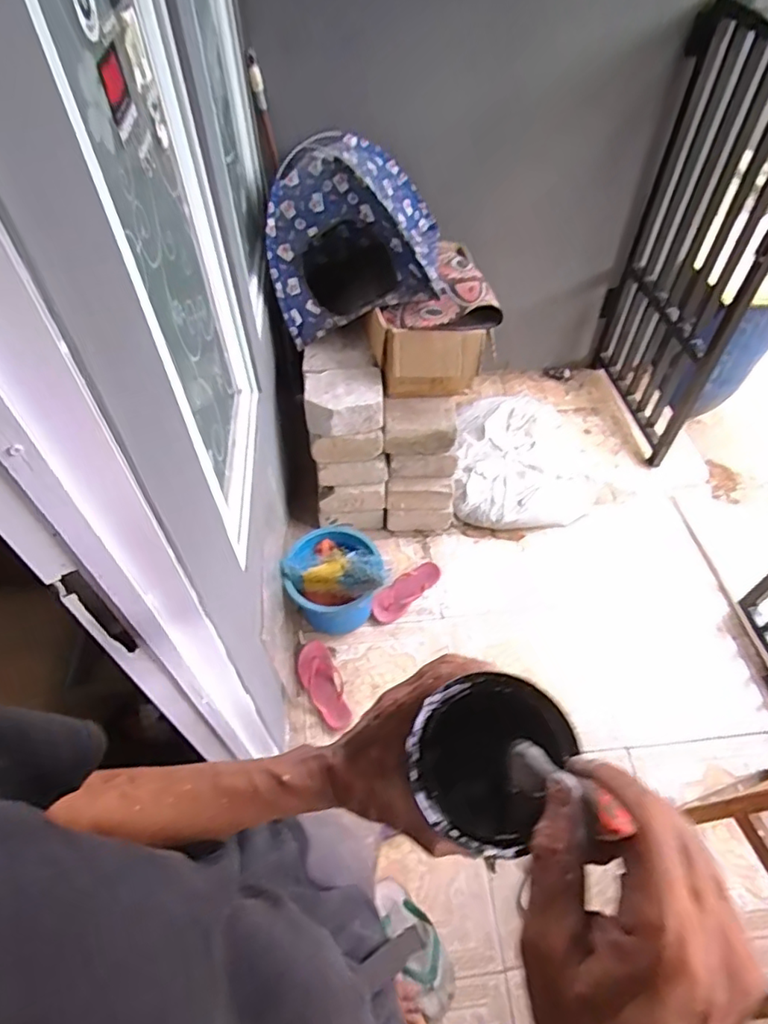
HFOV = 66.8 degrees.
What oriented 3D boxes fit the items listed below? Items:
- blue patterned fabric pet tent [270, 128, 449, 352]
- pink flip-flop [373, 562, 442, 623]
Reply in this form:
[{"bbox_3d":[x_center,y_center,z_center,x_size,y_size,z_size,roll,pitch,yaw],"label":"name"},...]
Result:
[{"bbox_3d":[-0.069,-0.730,1.529,0.434,0.358,0.414,0,54,0],"label":"blue patterned fabric pet tent"},{"bbox_3d":[0.063,0.223,1.654,0.233,0.030,0.084,-39,63,-24],"label":"pink flip-flop"}]

